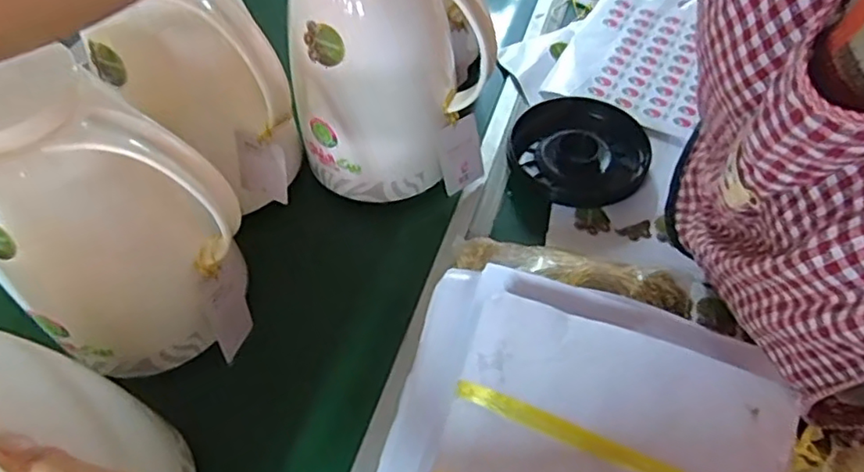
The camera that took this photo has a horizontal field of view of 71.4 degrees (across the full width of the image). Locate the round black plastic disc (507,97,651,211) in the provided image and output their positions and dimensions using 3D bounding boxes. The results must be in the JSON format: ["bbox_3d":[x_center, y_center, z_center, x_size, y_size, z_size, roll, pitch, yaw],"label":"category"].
[{"bbox_3d":[0.155,-0.088,0.622,0.130,0.023,0.137,-1,54,1],"label":"round black plastic disc"}]

